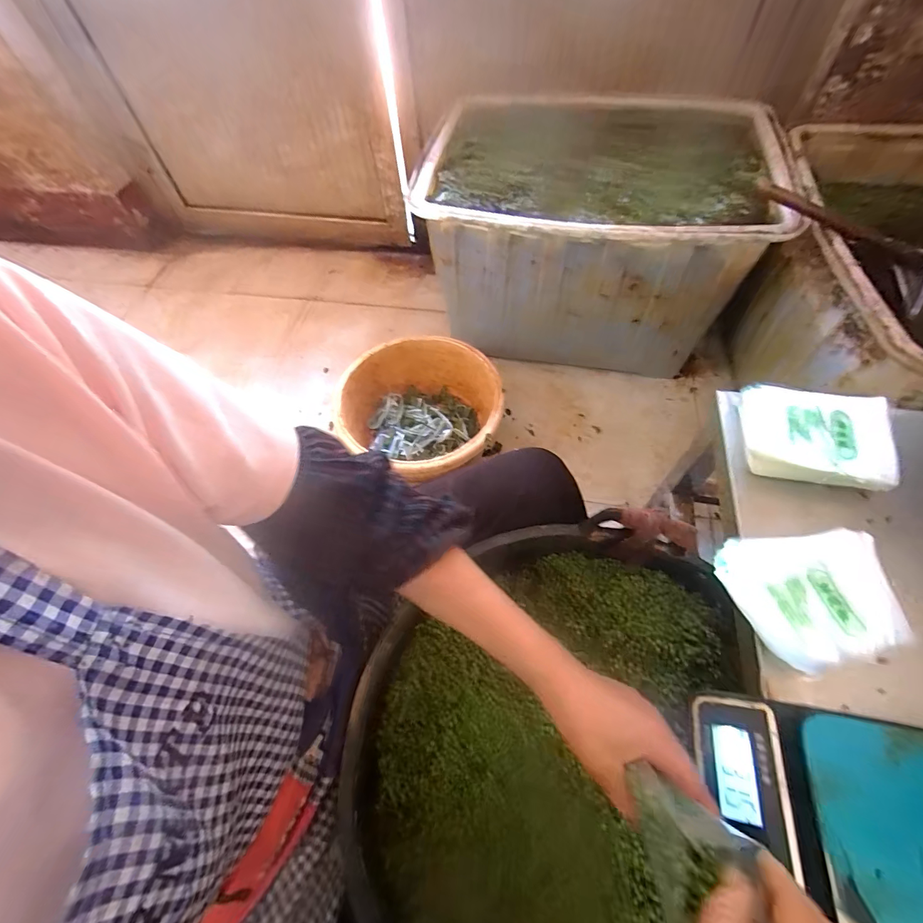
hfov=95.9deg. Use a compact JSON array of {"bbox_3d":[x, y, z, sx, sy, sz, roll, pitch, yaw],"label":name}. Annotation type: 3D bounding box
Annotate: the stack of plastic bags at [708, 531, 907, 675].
[{"bbox_3d":[0.351,0.128,0.415,0.154,0.021,0.123,-12,59,-4],"label":"stack of plastic bags"}]

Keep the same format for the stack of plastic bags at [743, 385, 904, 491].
[{"bbox_3d":[0.412,-0.030,0.490,0.144,0.034,0.114,13,61,11],"label":"stack of plastic bags"}]

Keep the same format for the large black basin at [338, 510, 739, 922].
[{"bbox_3d":[0.095,0.262,0.411,0.377,0.125,0.431,26,64,17],"label":"large black basin"}]

